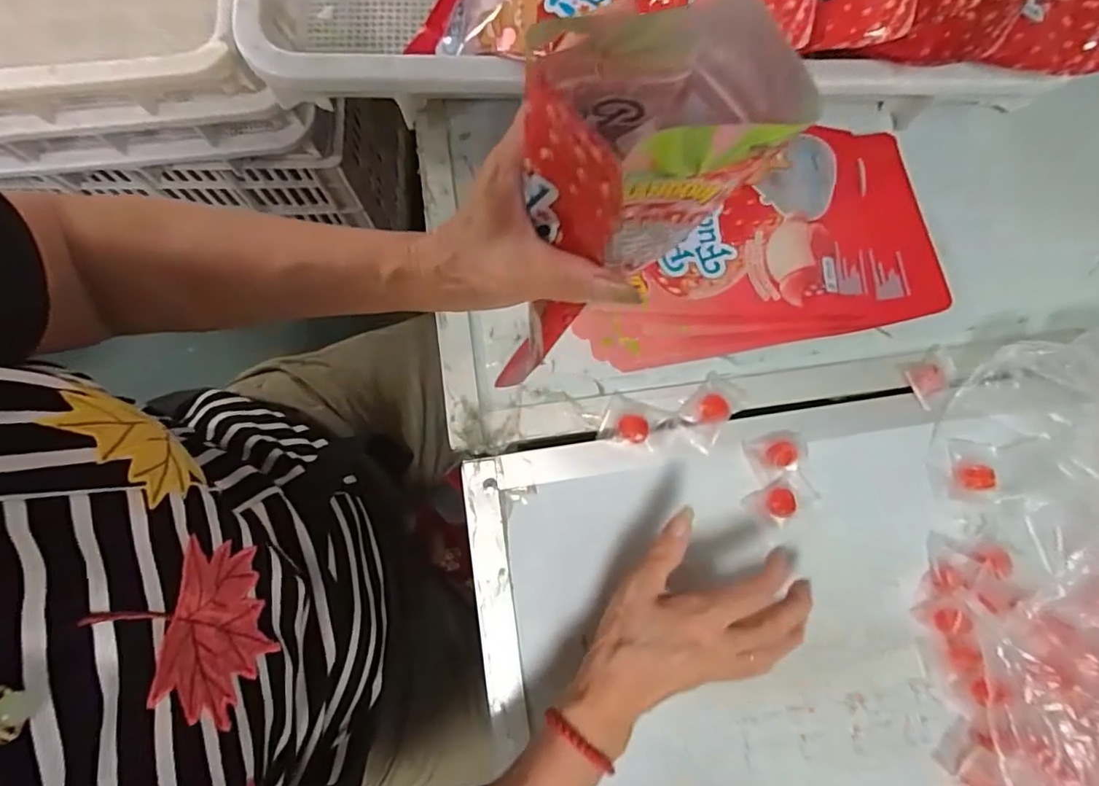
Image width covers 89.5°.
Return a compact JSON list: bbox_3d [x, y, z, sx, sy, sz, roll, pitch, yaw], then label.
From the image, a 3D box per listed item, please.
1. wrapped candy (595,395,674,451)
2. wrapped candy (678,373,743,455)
[{"bbox_3d":[0.062,0.024,0.404,0.044,0.013,0.035,22,80,2],"label":"wrapped candy"},{"bbox_3d":[0.118,0.013,0.408,0.035,0.009,0.054,40,81,5],"label":"wrapped candy"}]

